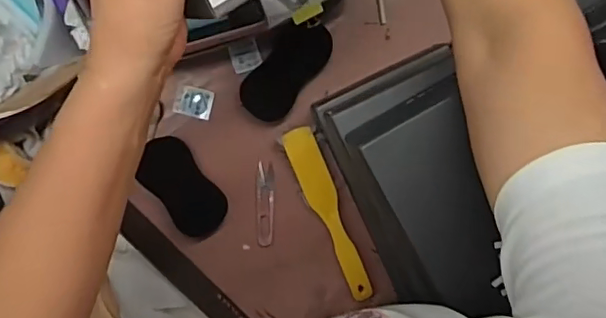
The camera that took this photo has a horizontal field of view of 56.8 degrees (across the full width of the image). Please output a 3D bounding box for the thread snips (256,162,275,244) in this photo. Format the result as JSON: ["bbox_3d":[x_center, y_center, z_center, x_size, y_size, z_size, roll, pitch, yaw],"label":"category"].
[{"bbox_3d":[-0.046,0.057,0.694,0.021,0.004,0.104,1,99,-5],"label":"thread snips"}]

